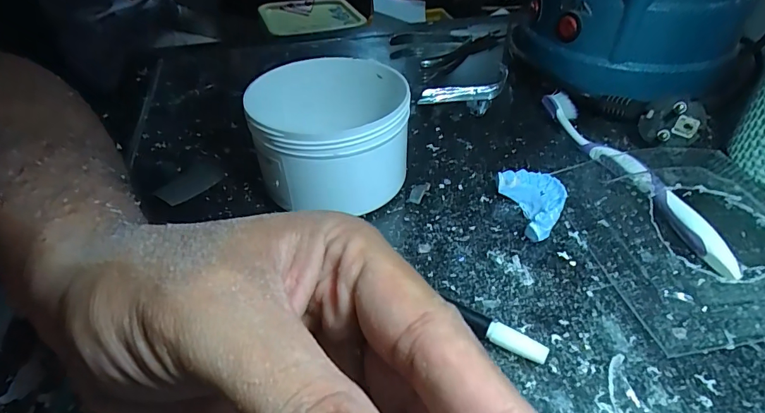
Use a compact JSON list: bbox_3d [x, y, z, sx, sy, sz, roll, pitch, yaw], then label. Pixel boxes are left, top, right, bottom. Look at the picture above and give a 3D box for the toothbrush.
[{"bbox_3d":[0.151,-0.027,0.274,0.019,0.011,0.179,-11,42,-9],"label":"toothbrush"}]

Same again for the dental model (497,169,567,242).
[{"bbox_3d":[0.088,-0.001,0.249,0.031,0.018,0.044,-5,42,-3],"label":"dental model"}]

